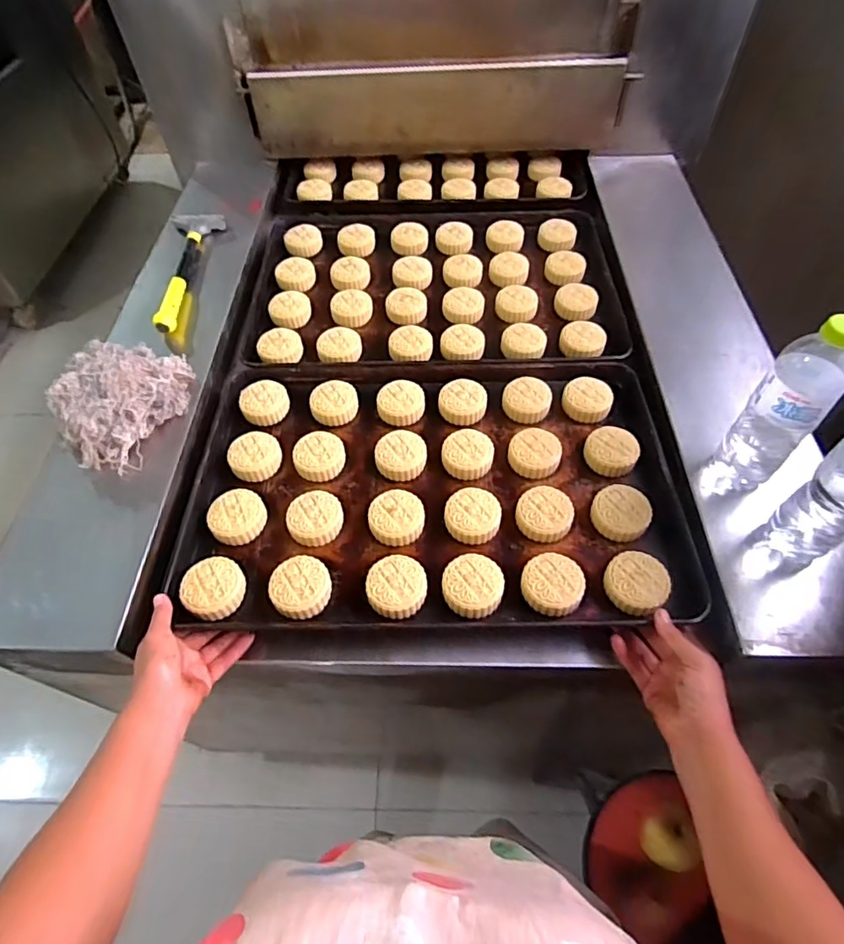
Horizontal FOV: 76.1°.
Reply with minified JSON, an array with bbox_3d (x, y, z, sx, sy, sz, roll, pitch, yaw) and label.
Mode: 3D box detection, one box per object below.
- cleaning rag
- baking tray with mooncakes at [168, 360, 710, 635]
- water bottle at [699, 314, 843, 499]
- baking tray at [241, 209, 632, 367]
[{"bbox_3d":[-0.415,-0.095,0.742,0.167,0.070,0.199,8,56,7],"label":"cleaning rag"},{"bbox_3d":[0.010,0.004,0.698,0.583,0.039,0.405,-2,55,1],"label":"baking tray with mooncakes"},{"bbox_3d":[0.376,-0.059,0.566,0.061,0.237,0.066,-39,63,-22],"label":"water bottle"},{"bbox_3d":[0.016,-0.339,0.936,0.592,0.041,0.426,0,55,2],"label":"baking tray"}]

